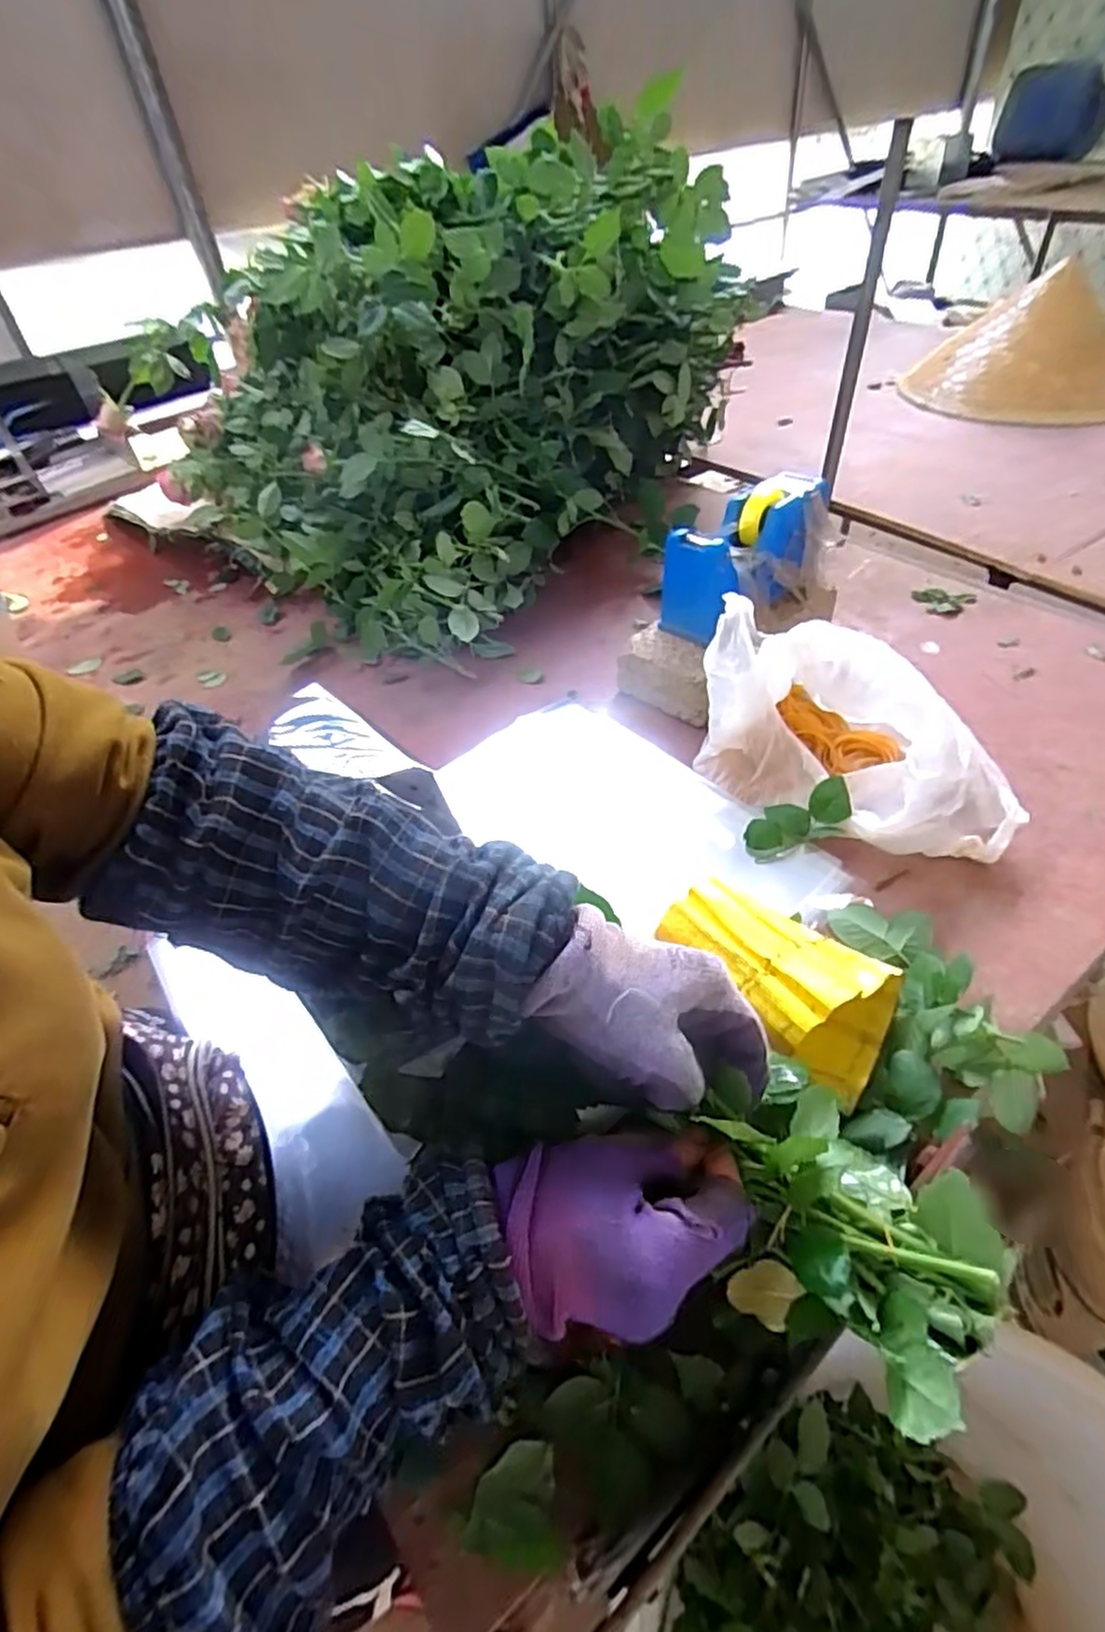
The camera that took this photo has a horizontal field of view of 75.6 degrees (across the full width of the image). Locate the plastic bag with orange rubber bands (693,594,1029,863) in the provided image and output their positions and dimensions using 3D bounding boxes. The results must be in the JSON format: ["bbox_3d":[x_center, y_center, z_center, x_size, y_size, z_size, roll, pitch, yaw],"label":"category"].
[{"bbox_3d":[0.244,-0.070,0.573,0.249,0.122,0.138,26,53,29],"label":"plastic bag with orange rubber bands"}]

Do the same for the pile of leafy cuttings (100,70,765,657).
[{"bbox_3d":[-0.163,-0.593,0.962,0.671,0.380,0.690,25,53,28],"label":"pile of leafy cuttings"}]

